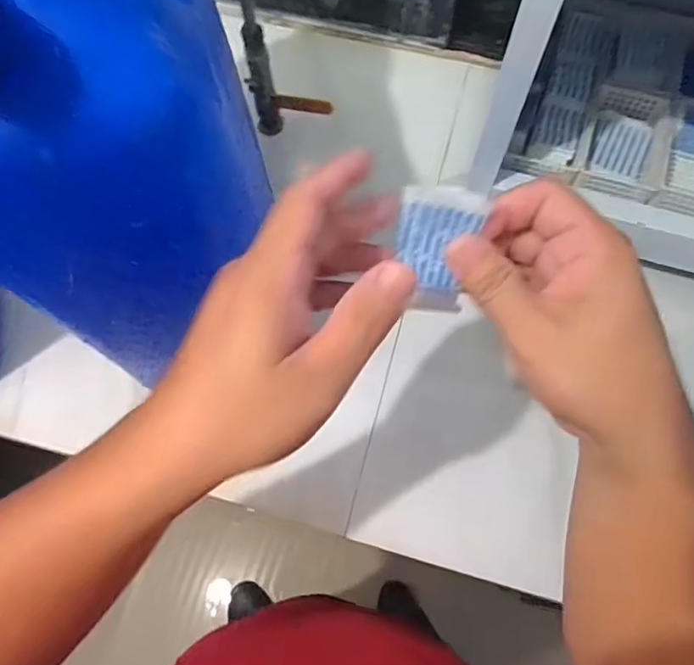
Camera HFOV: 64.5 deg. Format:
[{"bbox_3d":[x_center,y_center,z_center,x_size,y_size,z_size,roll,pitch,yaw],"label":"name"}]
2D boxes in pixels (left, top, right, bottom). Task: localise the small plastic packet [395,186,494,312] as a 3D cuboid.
[{"bbox_3d":[0.043,-0.040,0.272,0.038,0.064,0.005,9,34,-1],"label":"small plastic packet"}]

